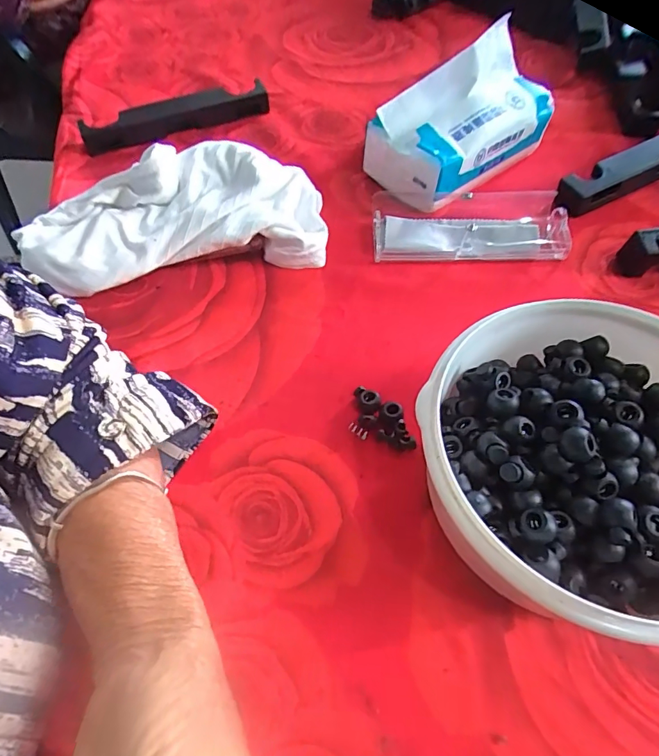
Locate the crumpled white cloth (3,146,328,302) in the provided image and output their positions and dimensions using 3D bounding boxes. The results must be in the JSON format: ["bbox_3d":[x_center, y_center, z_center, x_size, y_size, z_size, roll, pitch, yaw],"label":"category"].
[{"bbox_3d":[-0.123,-0.131,0.370,0.233,0.059,0.110,-12,56,-6],"label":"crumpled white cloth"}]

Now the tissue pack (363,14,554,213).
[{"bbox_3d":[0.119,-0.236,0.412,0.155,0.100,0.097,-36,62,-20],"label":"tissue pack"}]

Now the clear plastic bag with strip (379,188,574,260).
[{"bbox_3d":[0.116,-0.128,0.382,0.154,0.023,0.067,1,67,5],"label":"clear plastic bag with strip"}]

